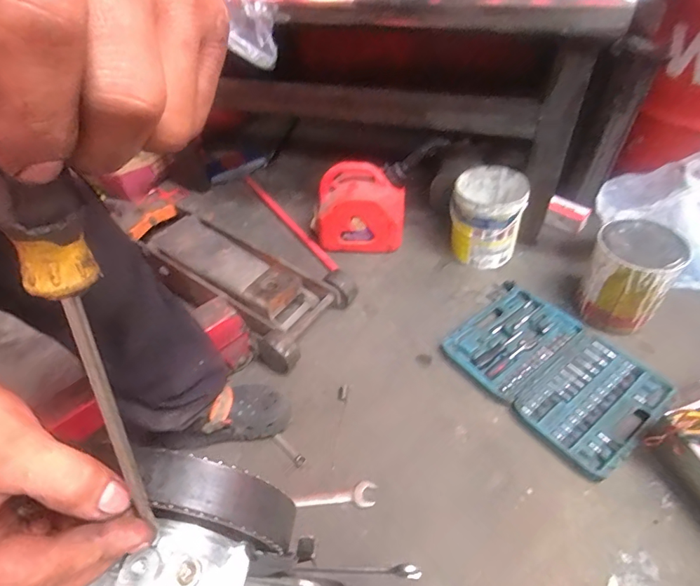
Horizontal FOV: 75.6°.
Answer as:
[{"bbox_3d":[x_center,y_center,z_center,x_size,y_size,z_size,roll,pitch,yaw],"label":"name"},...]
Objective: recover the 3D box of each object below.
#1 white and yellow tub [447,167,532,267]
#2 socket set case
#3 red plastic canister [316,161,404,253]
[{"bbox_3d":[0.357,-0.196,1.195,0.180,0.207,0.191,11,49,17],"label":"white and yellow tub"},{"bbox_3d":[0.429,0.161,0.969,0.286,0.032,0.398,-31,51,-21],"label":"socket set case"},{"bbox_3d":[0.026,-0.220,1.227,0.235,0.237,0.133,0,47,7],"label":"red plastic canister"}]

